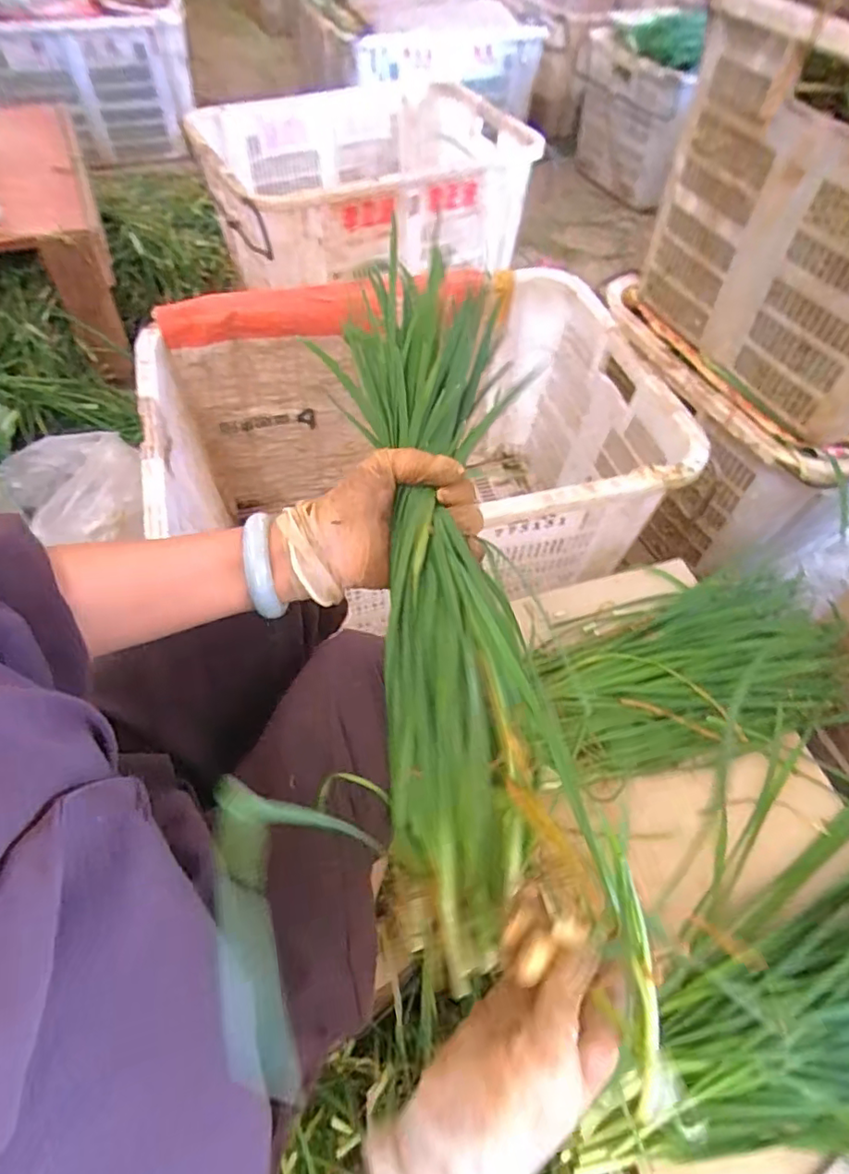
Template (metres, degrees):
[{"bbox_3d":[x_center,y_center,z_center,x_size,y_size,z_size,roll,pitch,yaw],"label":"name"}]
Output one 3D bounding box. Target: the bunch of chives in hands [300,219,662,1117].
[{"bbox_3d":[0.024,0.029,0.356,0.114,0.084,0.452,-8,83,-9],"label":"bunch of chives in hands"}]

